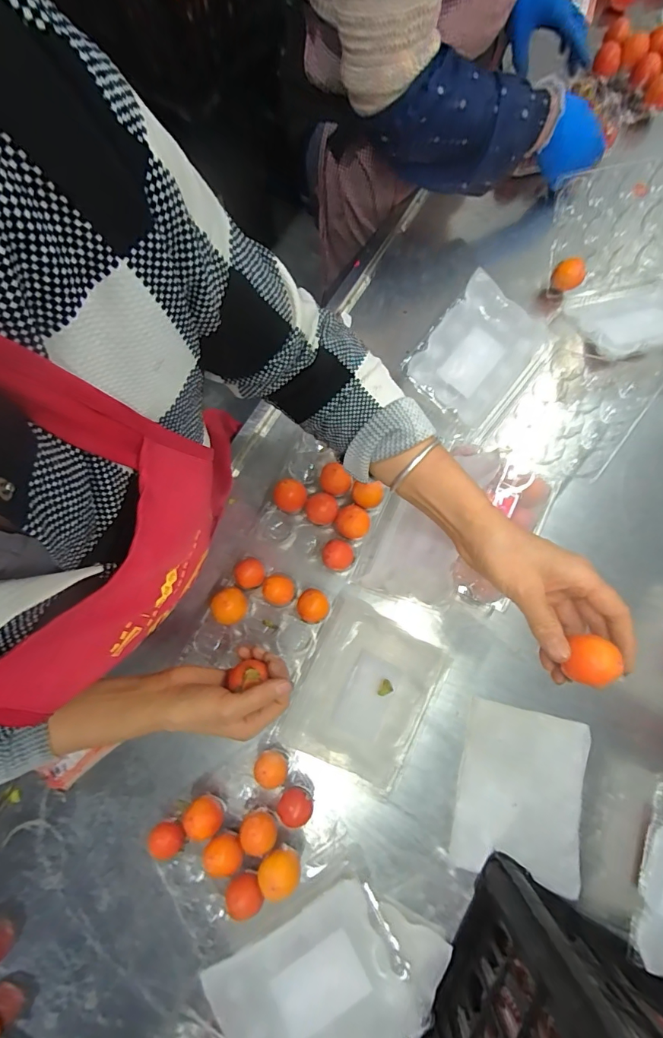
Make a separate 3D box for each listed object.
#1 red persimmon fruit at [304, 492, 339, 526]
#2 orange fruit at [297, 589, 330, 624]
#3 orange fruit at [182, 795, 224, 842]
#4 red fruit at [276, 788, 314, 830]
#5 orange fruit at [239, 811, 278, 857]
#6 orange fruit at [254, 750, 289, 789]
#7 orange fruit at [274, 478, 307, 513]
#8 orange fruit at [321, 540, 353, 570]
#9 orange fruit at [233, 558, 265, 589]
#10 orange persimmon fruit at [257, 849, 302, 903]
[{"bbox_3d":[-0.013,-0.011,0.593,0.043,0.047,0.040,0,78,1],"label":"red persimmon fruit"},{"bbox_3d":[-0.024,0.116,0.569,0.040,0.038,0.042,19,79,5],"label":"orange fruit"},{"bbox_3d":[-0.148,0.347,0.510,0.042,0.047,0.033,35,81,7],"label":"orange fruit"},{"bbox_3d":[-0.042,0.340,0.516,0.038,0.031,0.040,25,80,6],"label":"red fruit"},{"bbox_3d":[-0.085,0.367,0.512,0.044,0.038,0.038,21,80,5],"label":"orange fruit"},{"bbox_3d":[-0.071,0.299,0.522,0.038,0.043,0.035,21,80,5],"label":"orange fruit"},{"bbox_3d":[-0.056,-0.030,0.598,0.043,0.048,0.039,18,79,4],"label":"orange fruit"},{"bbox_3d":[0.009,0.050,0.577,0.040,0.045,0.037,0,78,1],"label":"orange fruit"},{"bbox_3d":[-0.108,0.074,0.584,0.039,0.035,0.038,0,78,1],"label":"orange fruit"},{"bbox_3d":[-0.059,0.399,0.493,0.043,0.044,0.045,0,78,1],"label":"orange persimmon fruit"}]

